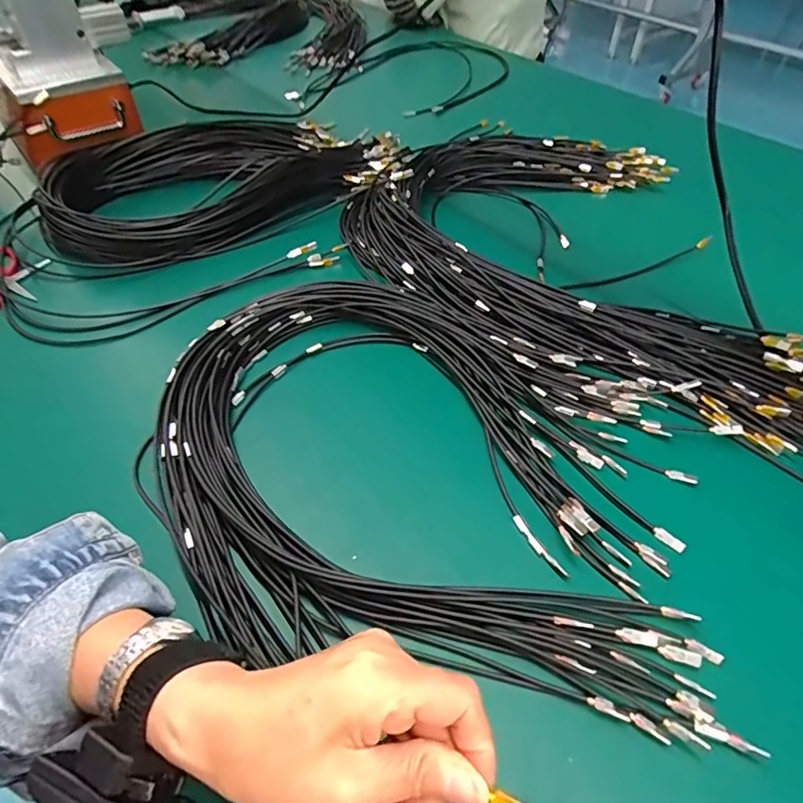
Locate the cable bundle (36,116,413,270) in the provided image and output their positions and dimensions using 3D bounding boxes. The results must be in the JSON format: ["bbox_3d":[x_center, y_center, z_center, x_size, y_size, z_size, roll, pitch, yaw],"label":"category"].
[{"bbox_3d":[-0.247,-0.320,0.726,0.470,0.054,0.272,-25,54,-21],"label":"cable bundle"}]

